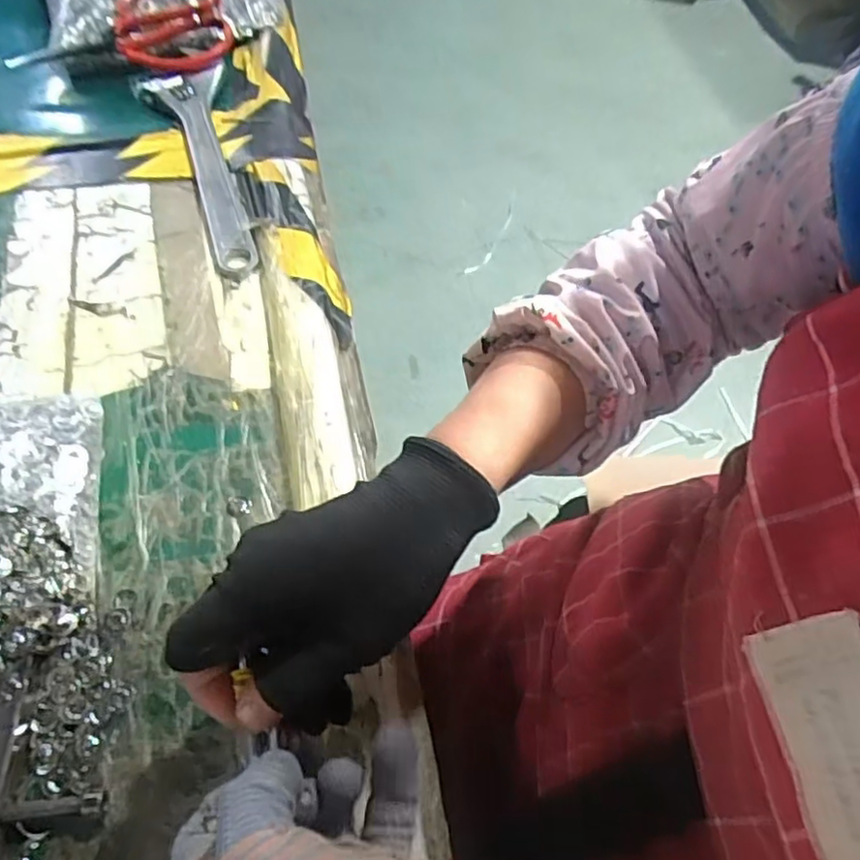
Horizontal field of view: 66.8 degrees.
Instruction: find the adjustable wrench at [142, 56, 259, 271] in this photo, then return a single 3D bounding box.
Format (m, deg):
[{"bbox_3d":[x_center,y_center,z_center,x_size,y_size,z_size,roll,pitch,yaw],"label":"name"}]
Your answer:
[{"bbox_3d":[-0.186,-0.223,0.539,0.062,0.016,0.252,-16,59,-11],"label":"adjustable wrench"}]

